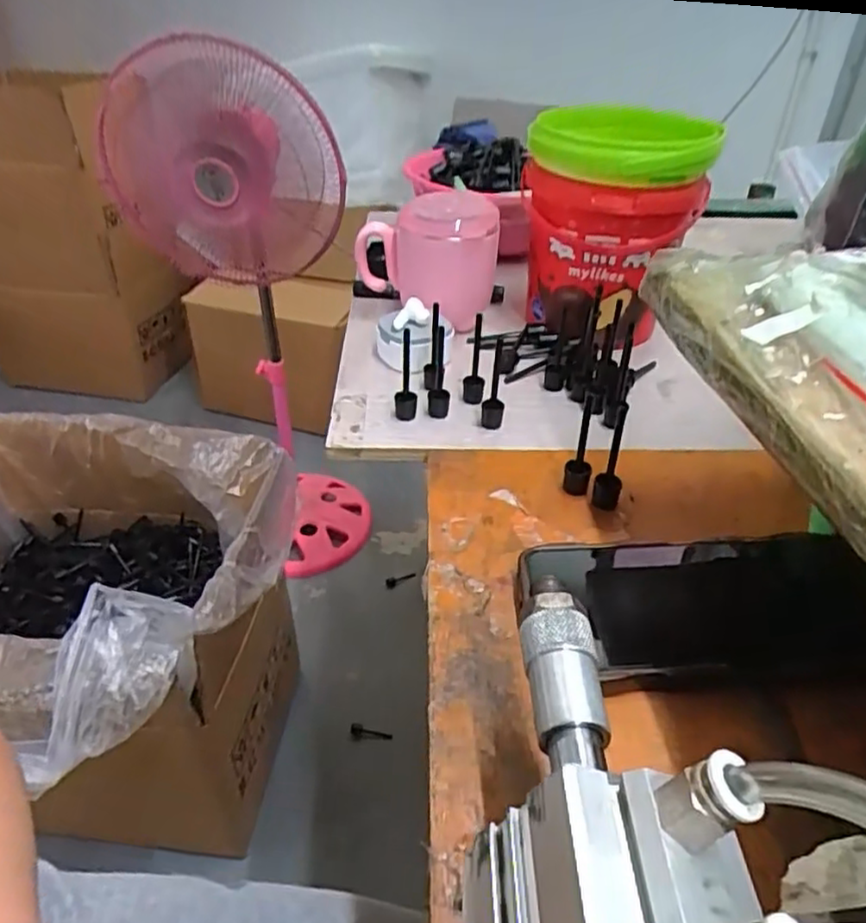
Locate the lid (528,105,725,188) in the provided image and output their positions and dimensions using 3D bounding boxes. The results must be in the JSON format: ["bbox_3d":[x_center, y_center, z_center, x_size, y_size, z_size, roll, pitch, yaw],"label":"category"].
[{"bbox_3d":[0.134,-0.228,0.485,0.108,0.035,0.112,-17,40,-23],"label":"lid"}]

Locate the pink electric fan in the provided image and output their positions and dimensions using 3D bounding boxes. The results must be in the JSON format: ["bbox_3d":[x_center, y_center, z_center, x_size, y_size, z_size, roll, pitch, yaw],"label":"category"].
[{"bbox_3d":[-0.283,-0.204,1.186,0.335,0.870,0.255,17,39,20],"label":"pink electric fan"}]

